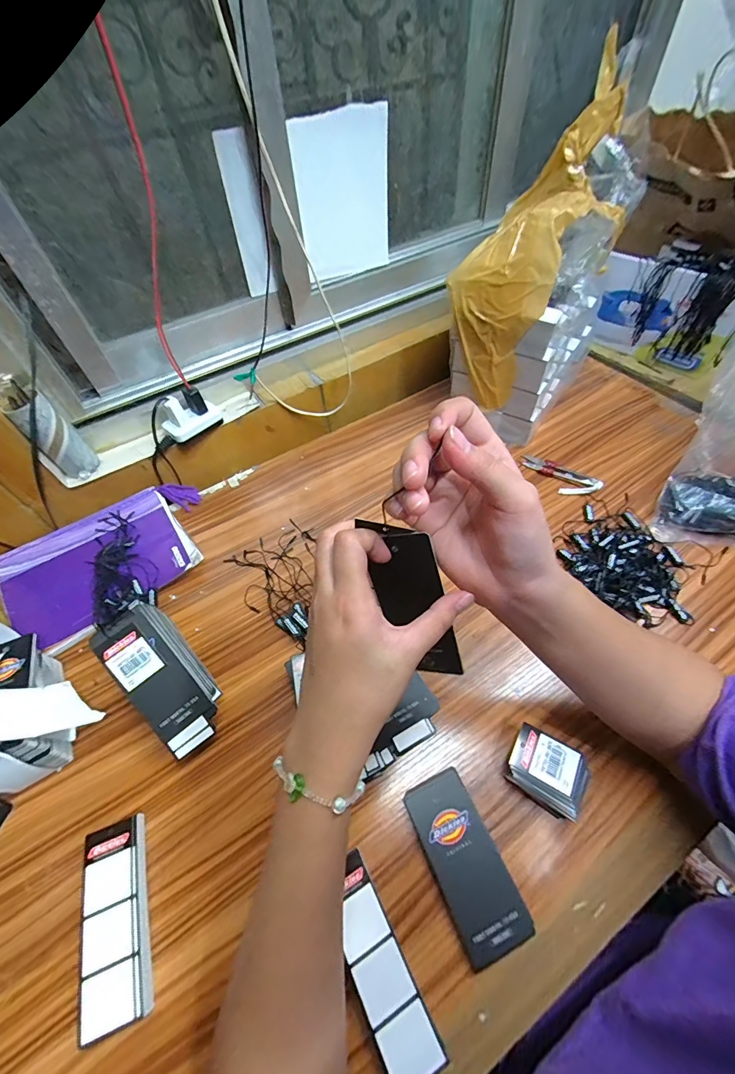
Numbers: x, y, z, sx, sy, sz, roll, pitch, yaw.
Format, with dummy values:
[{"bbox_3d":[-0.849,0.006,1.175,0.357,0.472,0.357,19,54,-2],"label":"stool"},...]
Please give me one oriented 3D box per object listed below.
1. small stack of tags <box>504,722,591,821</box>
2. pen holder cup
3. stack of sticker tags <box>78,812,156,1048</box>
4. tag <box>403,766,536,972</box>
[{"bbox_3d":[0.149,0.196,0.335,0.058,0.030,0.049,28,61,22],"label":"small stack of tags"},{"bbox_3d":[-0.360,-0.114,0.461,0.037,0.095,0.044,37,64,26],"label":"pen holder cup"},{"bbox_3d":[-0.188,0.284,0.299,0.042,0.022,0.119,-19,55,-10],"label":"stack of sticker tags"},{"bbox_3d":[0.075,0.250,0.312,0.053,0.014,0.112,-22,56,-12],"label":"tag"}]

